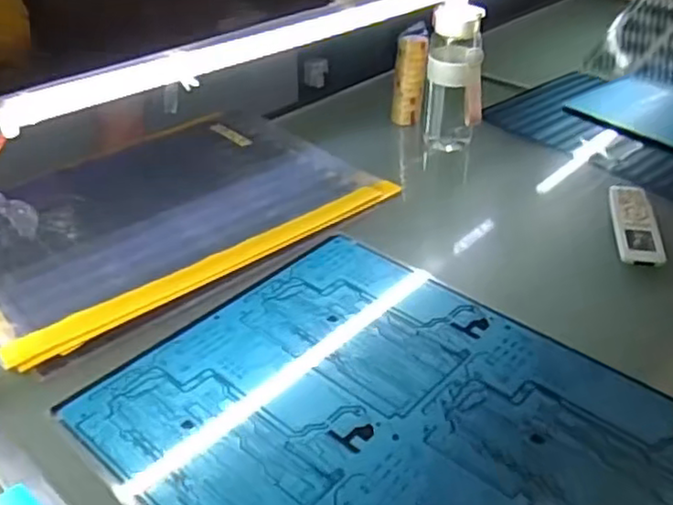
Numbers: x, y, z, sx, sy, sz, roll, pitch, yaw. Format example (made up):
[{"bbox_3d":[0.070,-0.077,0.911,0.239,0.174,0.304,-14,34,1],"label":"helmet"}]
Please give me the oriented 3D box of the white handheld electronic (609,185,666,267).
[{"bbox_3d":[0.397,-0.040,0.902,0.052,0.017,0.175,0,40,11],"label":"white handheld electronic"}]

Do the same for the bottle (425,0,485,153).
[{"bbox_3d":[0.183,-0.264,1.066,0.082,0.238,0.084,2,37,2],"label":"bottle"}]

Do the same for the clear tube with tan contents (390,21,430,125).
[{"bbox_3d":[0.124,-0.297,1.157,0.051,0.160,0.050,3,36,2],"label":"clear tube with tan contents"}]

